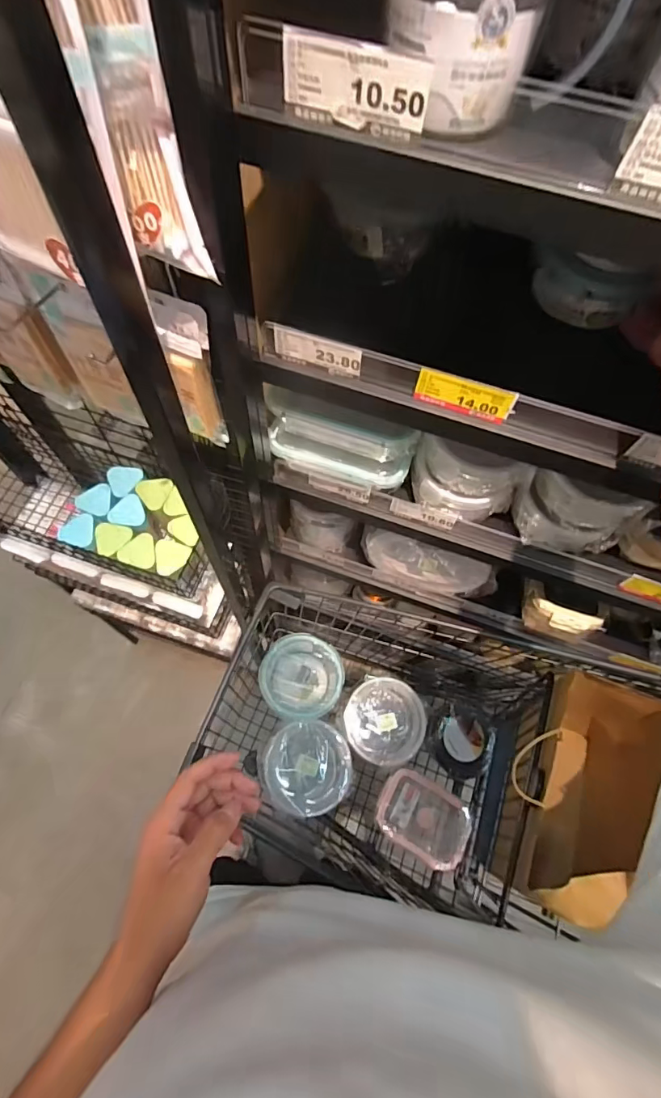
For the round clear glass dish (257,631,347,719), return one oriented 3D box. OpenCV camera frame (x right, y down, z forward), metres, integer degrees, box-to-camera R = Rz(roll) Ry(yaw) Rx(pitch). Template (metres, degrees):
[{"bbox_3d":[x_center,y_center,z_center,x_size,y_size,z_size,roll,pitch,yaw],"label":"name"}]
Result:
[{"bbox_3d":[-0.063,0.273,0.980,0.174,0.095,0.160,24,67,8],"label":"round clear glass dish"}]

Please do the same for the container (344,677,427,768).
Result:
[{"bbox_3d":[0.114,0.357,0.953,0.167,0.069,0.157,1,66,-2],"label":"container"}]

